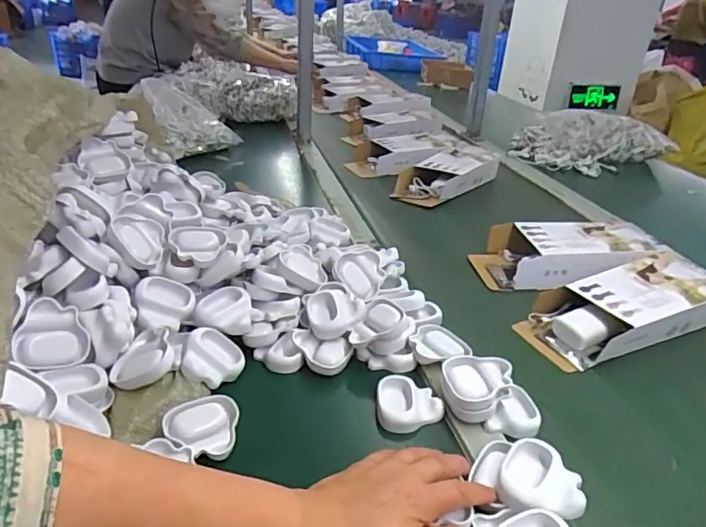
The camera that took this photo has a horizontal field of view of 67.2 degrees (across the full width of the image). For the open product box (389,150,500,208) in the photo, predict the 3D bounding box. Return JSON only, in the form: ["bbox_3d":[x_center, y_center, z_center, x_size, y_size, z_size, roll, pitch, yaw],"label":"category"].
[{"bbox_3d":[0.184,-0.179,1.048,0.207,0.060,0.114,-18,37,-40],"label":"open product box"}]

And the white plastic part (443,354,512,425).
[{"bbox_3d":[0.116,0.118,0.508,0.060,0.036,0.065,6,32,8],"label":"white plastic part"}]

